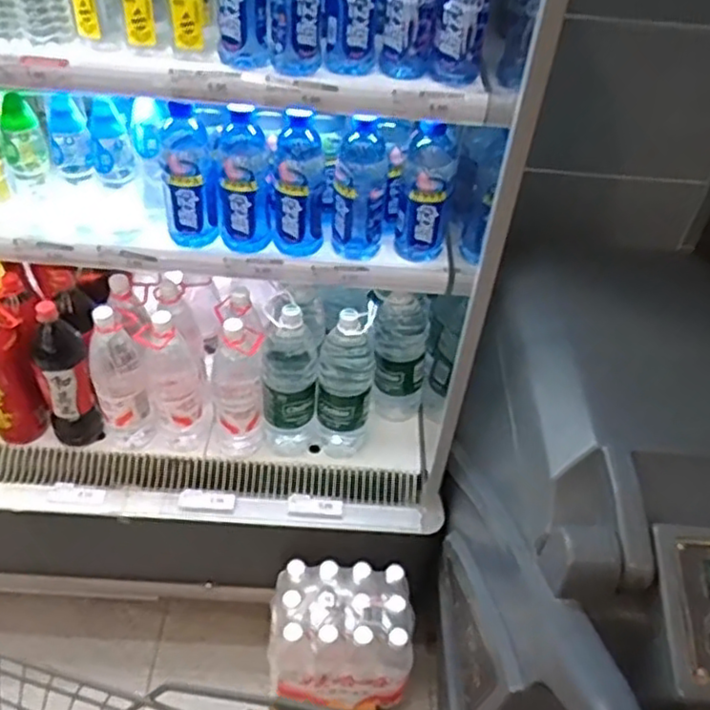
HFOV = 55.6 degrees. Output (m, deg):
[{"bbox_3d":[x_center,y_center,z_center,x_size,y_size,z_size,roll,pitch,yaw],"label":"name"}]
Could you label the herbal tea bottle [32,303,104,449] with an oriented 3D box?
[{"bbox_3d":[-0.534,0.037,1.237,0.088,0.314,0.078,-22,49,-27],"label":"herbal tea bottle"}]

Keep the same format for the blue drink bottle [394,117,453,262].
[{"bbox_3d":[0.115,-0.263,1.119,0.087,0.220,0.089,9,43,4],"label":"blue drink bottle"}]

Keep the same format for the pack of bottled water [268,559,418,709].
[{"bbox_3d":[-0.028,0.516,1.242,0.251,0.195,0.185,0,43,-6],"label":"pack of bottled water"}]

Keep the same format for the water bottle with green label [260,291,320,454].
[{"bbox_3d":[-0.120,0.043,1.268,0.109,0.322,0.123,2,43,-4],"label":"water bottle with green label"}]

